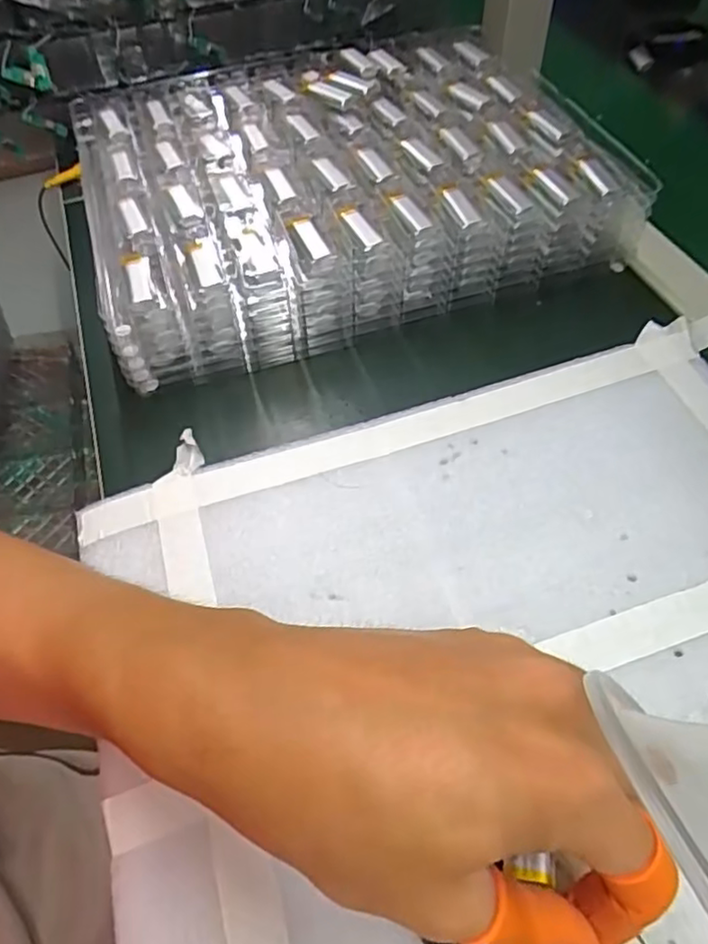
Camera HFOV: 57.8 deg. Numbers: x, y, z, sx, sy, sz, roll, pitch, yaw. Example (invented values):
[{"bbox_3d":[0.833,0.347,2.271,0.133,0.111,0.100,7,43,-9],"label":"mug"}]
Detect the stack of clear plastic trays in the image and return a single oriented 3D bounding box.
[{"bbox_3d":[-0.012,-0.207,0.442,0.326,0.056,0.260,-15,54,-9],"label":"stack of clear plastic trays"}]

